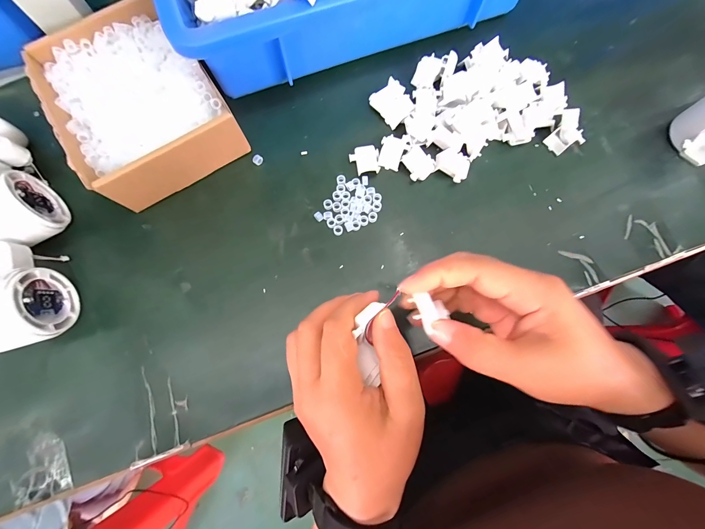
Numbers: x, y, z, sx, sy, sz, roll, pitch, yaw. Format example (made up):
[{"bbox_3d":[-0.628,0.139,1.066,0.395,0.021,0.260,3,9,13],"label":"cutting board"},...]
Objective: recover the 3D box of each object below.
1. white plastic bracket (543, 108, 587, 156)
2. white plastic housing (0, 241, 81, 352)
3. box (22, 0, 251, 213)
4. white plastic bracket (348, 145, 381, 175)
[{"bbox_3d":[0.212,-0.133,0.296,0.031,0.018,0.037,-32,80,-7],"label":"white plastic bracket"},{"bbox_3d":[-0.274,0.026,0.244,0.054,0.059,0.087,-14,78,-4],"label":"white plastic housing"},{"bbox_3d":[-0.202,-0.151,0.286,0.134,0.049,0.178,-35,80,-8],"label":"box"},{"bbox_3d":[0.012,-0.104,0.295,0.028,0.006,0.028,-11,78,-3],"label":"white plastic bracket"}]

